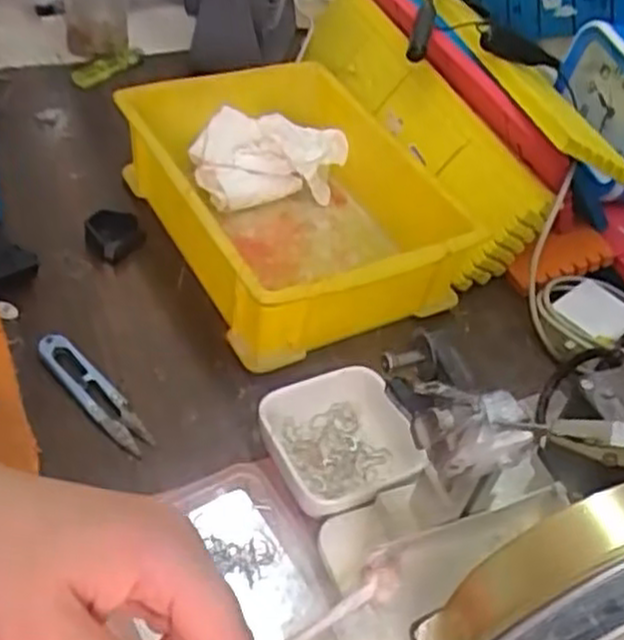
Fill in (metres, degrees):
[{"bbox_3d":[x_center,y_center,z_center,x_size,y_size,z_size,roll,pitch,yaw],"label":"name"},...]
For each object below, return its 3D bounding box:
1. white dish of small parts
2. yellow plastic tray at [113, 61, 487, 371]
[{"bbox_3d":[0.018,0.070,0.455,0.084,0.026,0.083,-14,51,-23],"label":"white dish of small parts"},{"bbox_3d":[-0.008,-0.092,0.584,0.200,0.076,0.251,-19,53,-26],"label":"yellow plastic tray"}]

